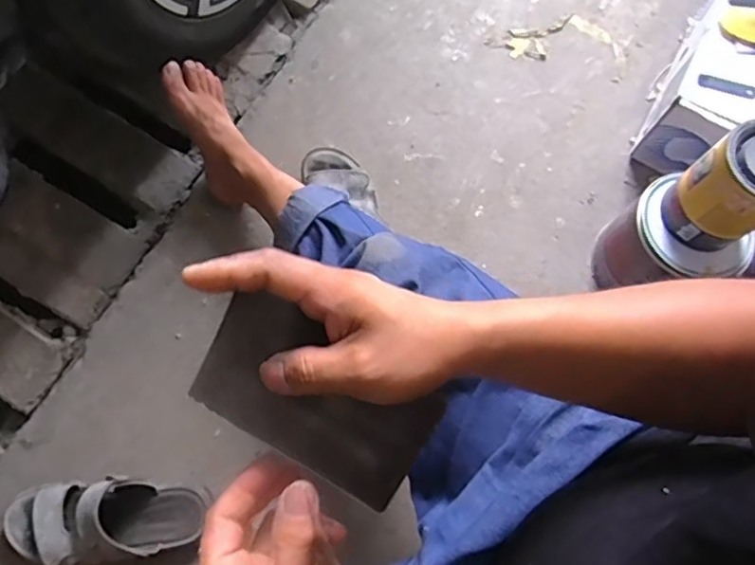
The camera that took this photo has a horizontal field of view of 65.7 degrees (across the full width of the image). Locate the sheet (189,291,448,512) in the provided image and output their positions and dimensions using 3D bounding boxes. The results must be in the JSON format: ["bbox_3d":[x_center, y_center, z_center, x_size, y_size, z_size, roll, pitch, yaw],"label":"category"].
[{"bbox_3d":[-0.032,0.066,0.323,0.131,0.005,0.070,31,84,-10],"label":"sheet"}]

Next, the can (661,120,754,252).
[{"bbox_3d":[0.436,-0.116,0.714,0.103,0.137,0.104,1,74,-4],"label":"can"}]

